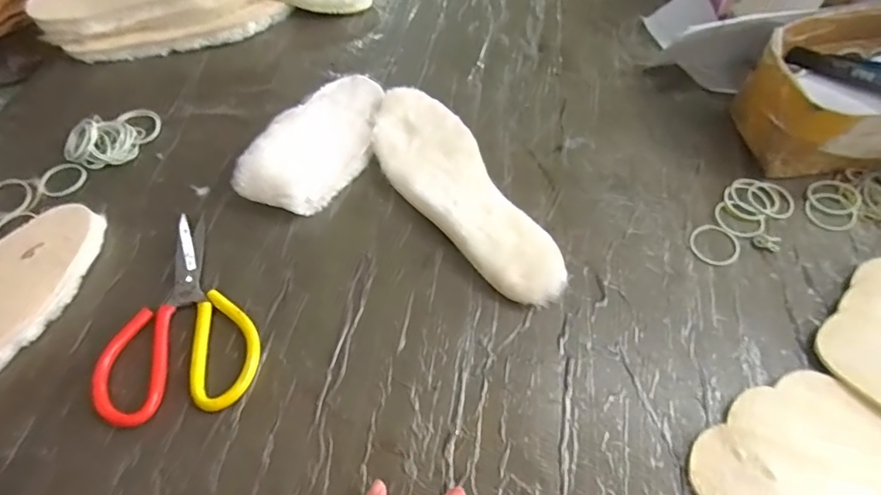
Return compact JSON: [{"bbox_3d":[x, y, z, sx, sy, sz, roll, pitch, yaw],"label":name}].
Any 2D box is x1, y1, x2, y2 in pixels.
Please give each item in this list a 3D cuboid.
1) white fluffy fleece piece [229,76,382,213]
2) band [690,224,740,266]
[{"bbox_3d":[-0.118,-0.117,0.522,0.095,0.050,0.196,21,61,14],"label":"white fluffy fleece piece"},{"bbox_3d":[0.248,-0.003,0.460,0.041,0.004,0.043,-1,58,1],"label":"band"}]

